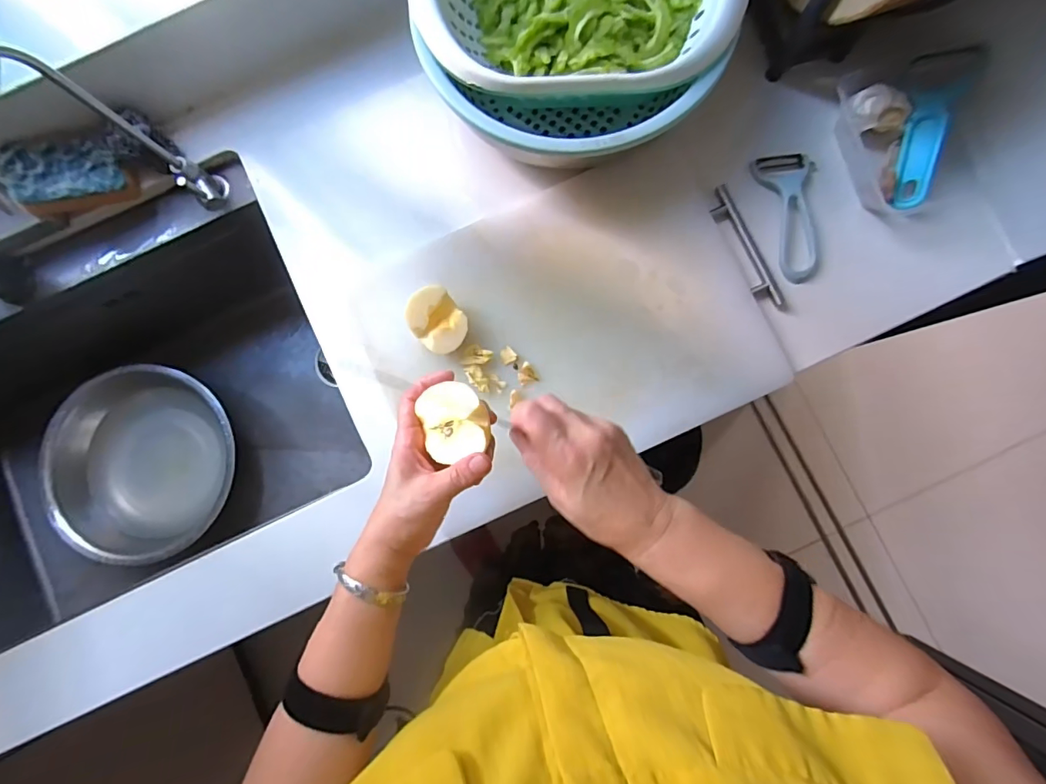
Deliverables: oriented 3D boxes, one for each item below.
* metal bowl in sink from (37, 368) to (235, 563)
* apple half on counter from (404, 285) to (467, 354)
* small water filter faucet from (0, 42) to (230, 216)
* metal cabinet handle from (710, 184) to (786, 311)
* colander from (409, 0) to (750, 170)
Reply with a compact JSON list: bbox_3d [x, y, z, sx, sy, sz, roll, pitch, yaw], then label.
[{"bbox_3d":[-0.552,0.099,0.723,0.264,0.075,0.257,0,85,2],"label":"metal bowl in sink"},{"bbox_3d":[-0.085,-0.070,0.496,0.050,0.050,0.062,-38,85,-1],"label":"apple half on counter"},{"bbox_3d":[-0.377,-0.199,0.450,0.038,0.259,0.135,4,85,3],"label":"small water filter faucet"},{"bbox_3d":[0.241,-0.154,0.522,0.028,0.010,0.147,-26,84,0],"label":"metal cabinet handle"},{"bbox_3d":[0.052,-0.359,0.491,0.293,0.110,0.278,-3,85,2],"label":"colander"}]

